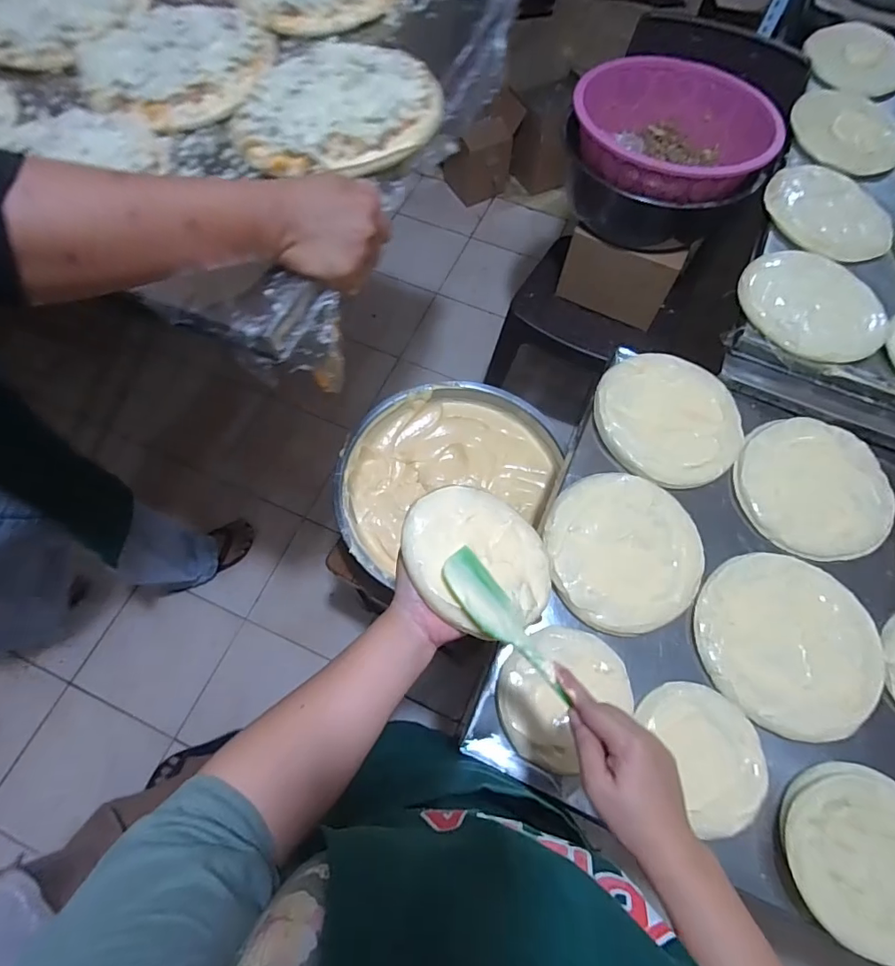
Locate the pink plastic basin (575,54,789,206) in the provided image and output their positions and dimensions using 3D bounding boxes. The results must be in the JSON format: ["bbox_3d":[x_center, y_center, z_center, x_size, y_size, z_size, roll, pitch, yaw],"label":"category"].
[{"bbox_3d":[0.405,-0.646,0.940,0.341,0.116,0.341,1,67,-2],"label":"pink plastic basin"}]

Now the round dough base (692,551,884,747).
[{"bbox_3d":[0.403,0.188,0.592,0.192,0.024,0.206,1,67,-2],"label":"round dough base"}]

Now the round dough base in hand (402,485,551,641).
[{"bbox_3d":[0.032,0.065,0.455,0.142,0.017,0.138,16,53,-22],"label":"round dough base in hand"}]

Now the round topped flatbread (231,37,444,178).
[{"bbox_3d":[-0.102,-0.368,0.484,0.187,0.033,0.185,1,67,-2],"label":"round topped flatbread"}]

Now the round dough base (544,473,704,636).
[{"bbox_3d":[0.221,0.080,0.620,0.189,0.022,0.193,1,67,-2],"label":"round dough base"}]

